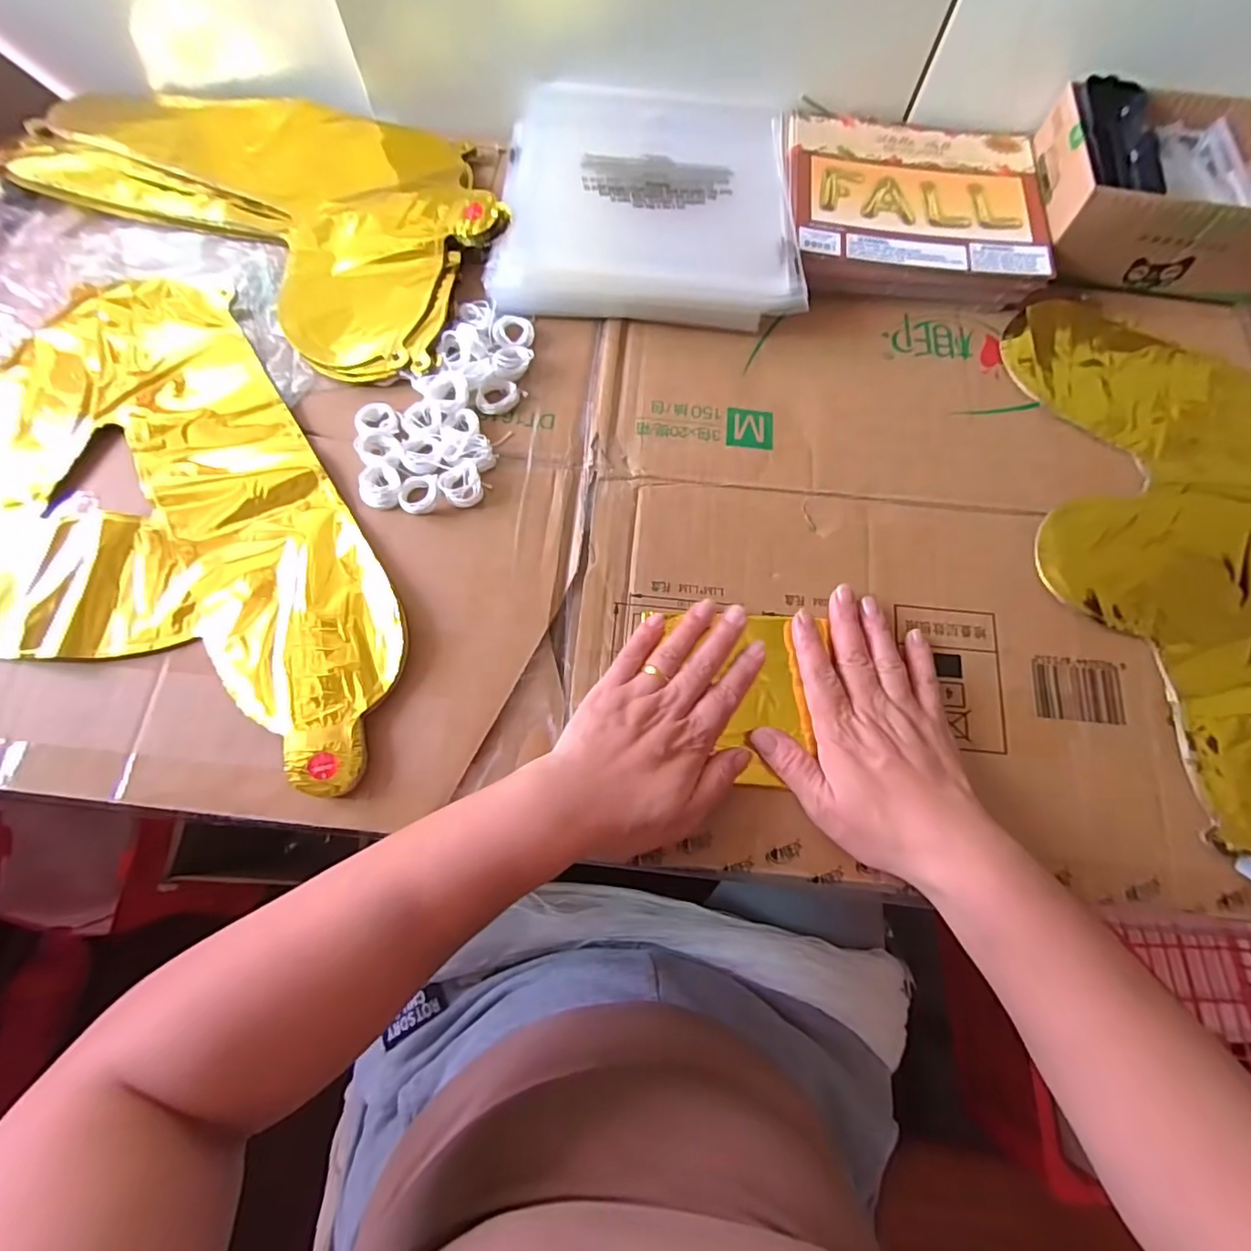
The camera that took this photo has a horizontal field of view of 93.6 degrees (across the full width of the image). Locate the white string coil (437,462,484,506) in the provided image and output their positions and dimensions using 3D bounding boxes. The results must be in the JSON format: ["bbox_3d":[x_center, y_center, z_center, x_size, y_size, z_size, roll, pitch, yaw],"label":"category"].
[{"bbox_3d":[-0.108,-0.093,0.390,0.026,0.013,0.027,0,71,-1],"label":"white string coil"}]

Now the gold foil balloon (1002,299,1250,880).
[{"bbox_3d":[0.376,-0.038,0.385,0.195,0.010,0.420,5,71,0],"label":"gold foil balloon"}]

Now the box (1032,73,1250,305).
[{"bbox_3d":[0.416,-0.335,0.454,0.181,0.068,0.127,7,71,1],"label":"box"}]

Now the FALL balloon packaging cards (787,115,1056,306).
[{"bbox_3d":[0.228,-0.332,0.471,0.192,0.032,0.165,2,71,-1],"label":"FALL balloon packaging cards"}]

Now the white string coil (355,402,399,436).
[{"bbox_3d":[-0.169,-0.141,0.400,0.029,0.004,0.027,0,71,-1],"label":"white string coil"}]

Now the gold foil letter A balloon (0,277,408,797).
[{"bbox_3d":[-0.325,-0.083,0.379,0.378,0.014,0.343,1,71,-1],"label":"gold foil letter A balloon"}]

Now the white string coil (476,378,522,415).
[{"bbox_3d":[-0.090,-0.162,0.412,0.029,0.009,0.024,-5,71,-3],"label":"white string coil"}]

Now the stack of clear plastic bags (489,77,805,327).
[{"bbox_3d":[0.017,-0.343,0.469,0.221,0.032,0.243,1,71,-1],"label":"stack of clear plastic bags"}]

